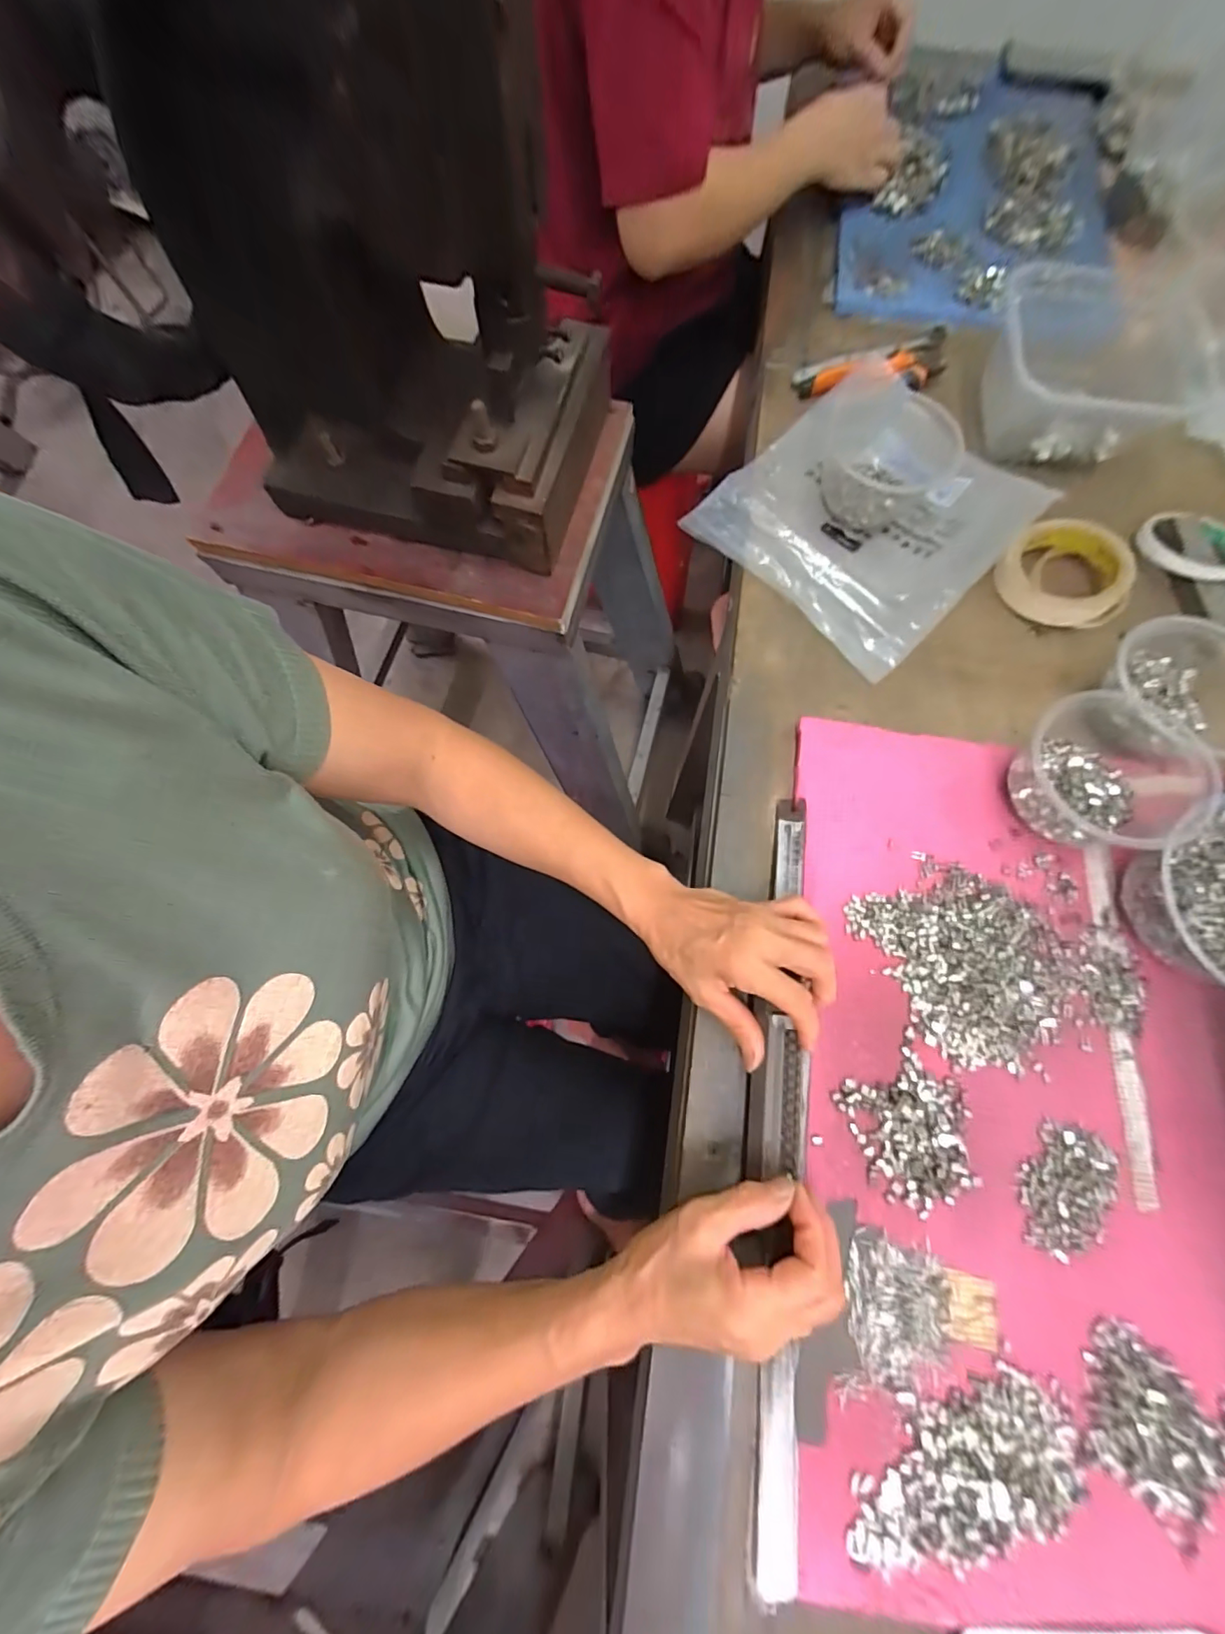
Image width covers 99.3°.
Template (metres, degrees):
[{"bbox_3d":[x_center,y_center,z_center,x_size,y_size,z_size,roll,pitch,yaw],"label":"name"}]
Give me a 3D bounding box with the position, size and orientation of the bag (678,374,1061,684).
[{"bbox_3d":[0.235,-0.293,0.472,0.240,0.057,0.255,43,79,12],"label":"bag"}]

